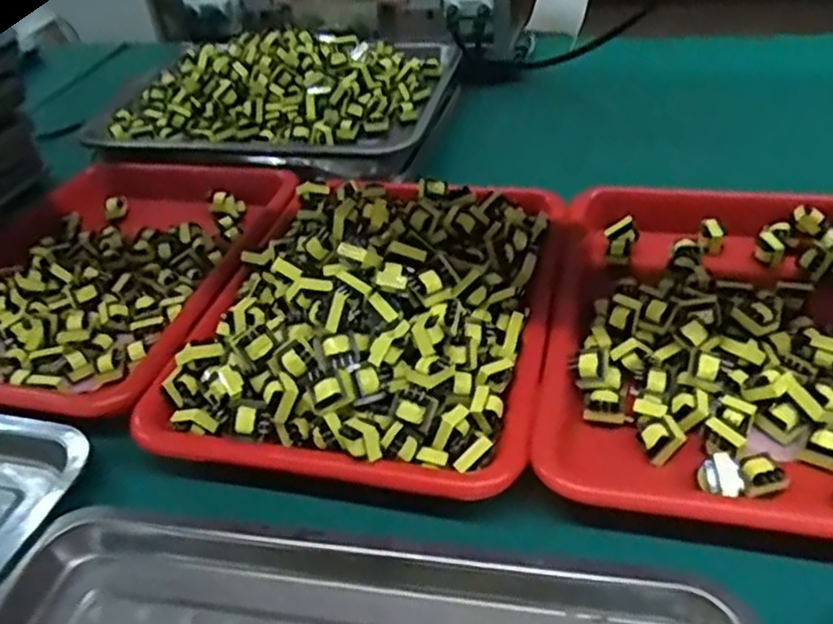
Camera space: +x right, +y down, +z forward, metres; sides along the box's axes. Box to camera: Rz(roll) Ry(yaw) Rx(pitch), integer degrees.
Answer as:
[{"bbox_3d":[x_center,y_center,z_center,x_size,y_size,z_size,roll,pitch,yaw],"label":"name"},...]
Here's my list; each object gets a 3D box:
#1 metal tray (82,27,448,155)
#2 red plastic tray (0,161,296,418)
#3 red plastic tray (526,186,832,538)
[{"bbox_3d":[-0.165,-0.246,0.793,0.401,0.072,0.216,-1,39,6],"label":"metal tray"},{"bbox_3d":[-0.283,-0.041,0.645,0.283,0.048,0.356,3,40,11],"label":"red plastic tray"},{"bbox_3d":[0.227,0.012,0.490,0.260,0.037,0.334,6,40,14],"label":"red plastic tray"}]

